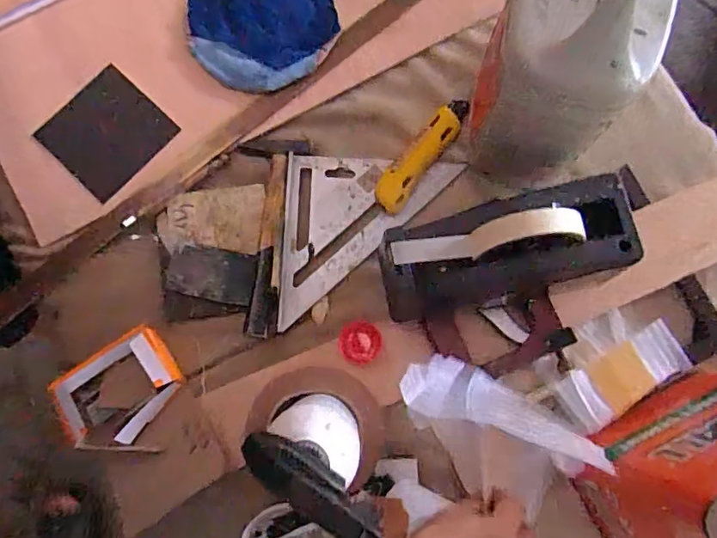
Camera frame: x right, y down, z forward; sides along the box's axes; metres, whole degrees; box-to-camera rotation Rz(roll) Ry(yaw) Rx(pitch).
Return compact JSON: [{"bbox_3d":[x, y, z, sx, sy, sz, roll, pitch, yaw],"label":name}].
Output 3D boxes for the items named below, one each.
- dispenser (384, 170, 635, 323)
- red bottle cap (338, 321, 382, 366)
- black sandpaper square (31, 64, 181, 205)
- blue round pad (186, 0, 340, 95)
[{"bbox_3d":[0.116,-0.016,0.444,0.209,0.107,0.075,-15,80,11],"label":"dispenser"},{"bbox_3d":[0.002,0.070,0.517,0.040,0.007,0.038,0,80,-1],"label":"red bottle cap"},{"bbox_3d":[-0.264,-0.142,0.565,0.110,0.006,0.111,42,85,6],"label":"black sandpaper square"},{"bbox_3d":[-0.103,-0.261,0.576,0.151,0.014,0.152,0,80,-1],"label":"blue round pad"}]

